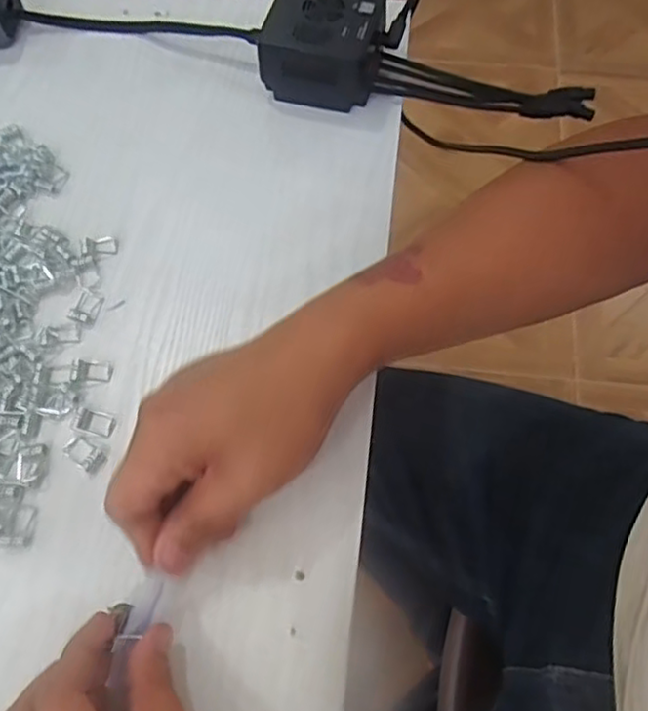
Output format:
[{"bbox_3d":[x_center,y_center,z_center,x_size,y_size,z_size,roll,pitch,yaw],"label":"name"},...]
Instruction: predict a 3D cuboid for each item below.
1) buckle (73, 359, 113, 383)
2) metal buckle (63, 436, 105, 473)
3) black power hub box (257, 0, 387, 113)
[{"bbox_3d":[-0.138,0.010,0.387,0.022,0.004,0.014,3,65,3],"label":"buckle"},{"bbox_3d":[-0.136,0.055,0.365,0.025,0.005,0.014,29,68,14],"label":"metal buckle"},{"bbox_3d":[0.000,-0.223,0.465,0.081,0.053,0.073,15,66,8],"label":"black power hub box"}]

